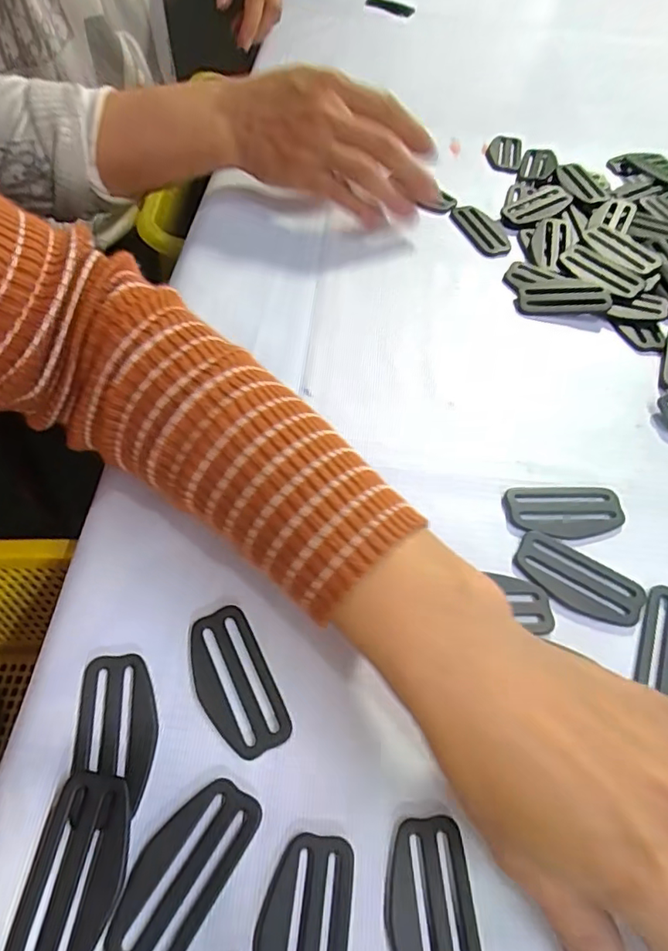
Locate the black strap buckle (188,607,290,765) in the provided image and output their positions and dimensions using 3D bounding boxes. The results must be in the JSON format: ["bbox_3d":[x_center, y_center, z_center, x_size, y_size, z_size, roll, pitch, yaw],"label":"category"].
[{"bbox_3d":[-0.041,0.083,0.219,0.029,0.004,0.058,-23,61,-18],"label":"black strap buckle"}]

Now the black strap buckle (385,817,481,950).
[{"bbox_3d":[0.033,0.150,0.180,0.030,0.004,0.058,-1,57,-5],"label":"black strap buckle"}]

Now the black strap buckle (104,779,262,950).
[{"bbox_3d":[-0.052,0.135,0.184,0.029,0.004,0.059,29,59,14],"label":"black strap buckle"}]

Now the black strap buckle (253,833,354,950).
[{"bbox_3d":[-0.010,0.152,0.175,0.030,0.004,0.059,8,56,1],"label":"black strap buckle"}]

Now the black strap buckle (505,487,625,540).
[{"bbox_3d":[0.119,0.018,0.276,0.059,0.004,0.030,0,56,-4],"label":"black strap buckle"}]

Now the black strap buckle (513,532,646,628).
[{"bbox_3d":[0.115,0.049,0.255,0.059,0.004,0.029,27,59,13],"label":"black strap buckle"}]

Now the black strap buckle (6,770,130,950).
[{"bbox_3d":[-0.087,0.134,0.180,0.030,0.008,0.058,7,56,0],"label":"black strap buckle"}]

